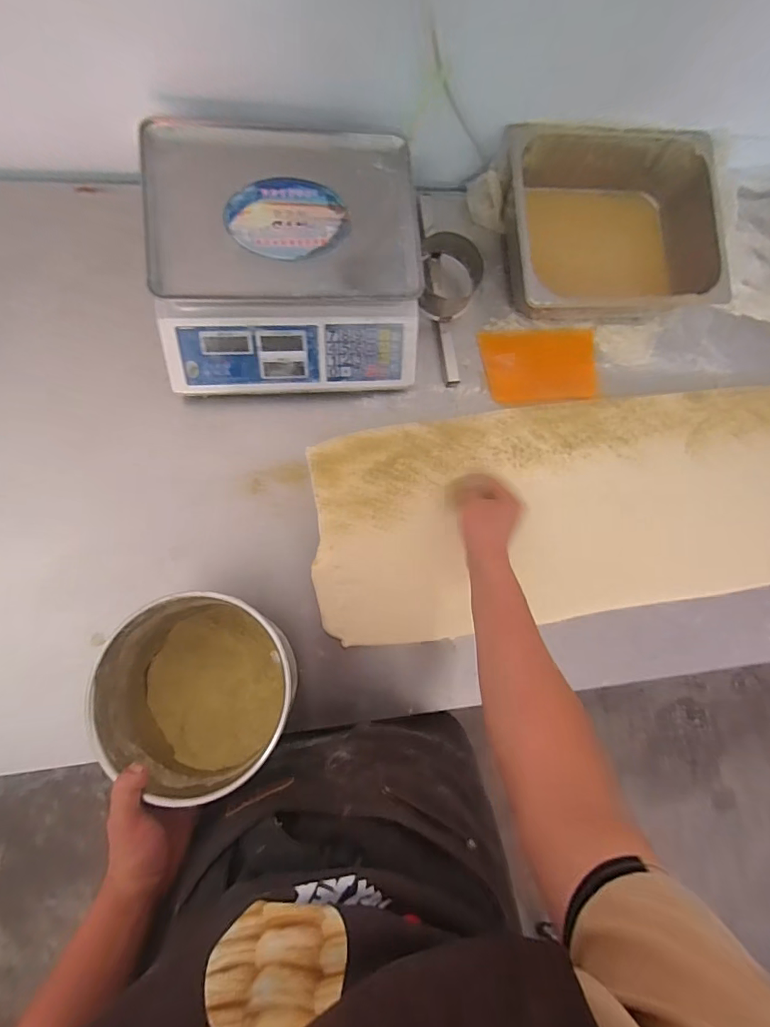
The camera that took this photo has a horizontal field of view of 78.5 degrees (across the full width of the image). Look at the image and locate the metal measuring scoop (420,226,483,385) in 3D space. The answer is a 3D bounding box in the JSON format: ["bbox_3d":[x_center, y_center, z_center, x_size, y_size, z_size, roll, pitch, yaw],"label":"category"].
[{"bbox_3d":[0.096,-0.309,0.709,0.089,0.029,0.219,6,85,-8],"label":"metal measuring scoop"}]

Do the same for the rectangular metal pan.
[{"bbox_3d":[0.344,-0.432,0.725,0.337,0.089,0.279,-8,86,-10],"label":"rectangular metal pan"}]

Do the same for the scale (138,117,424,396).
[{"bbox_3d":[-0.128,-0.337,0.640,0.330,0.110,0.326,-4,87,-8],"label":"scale"}]

